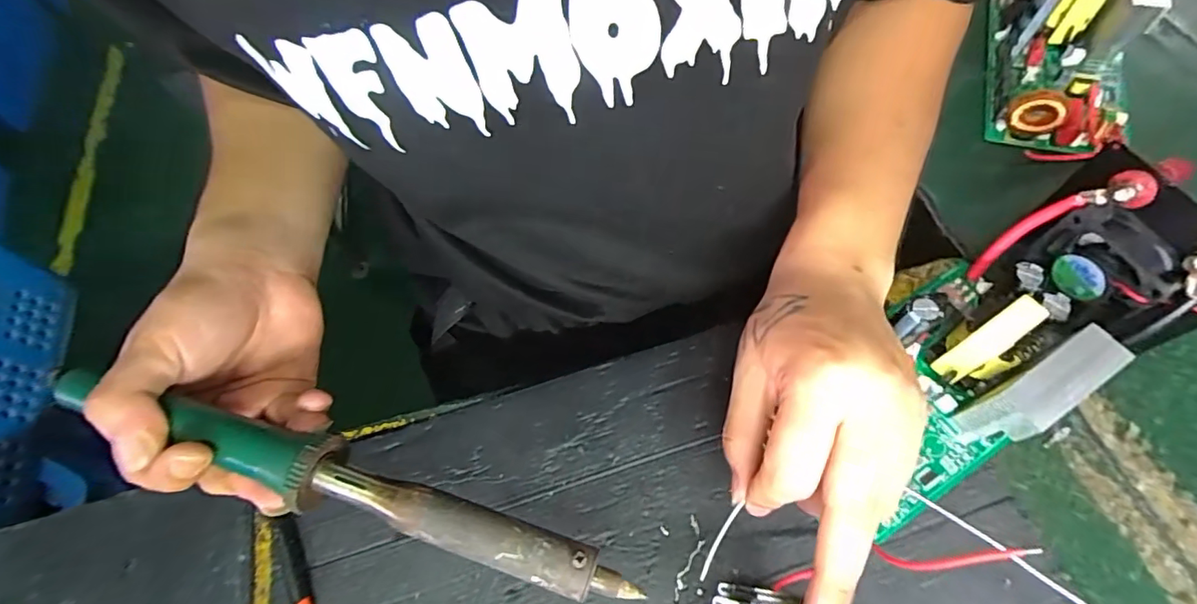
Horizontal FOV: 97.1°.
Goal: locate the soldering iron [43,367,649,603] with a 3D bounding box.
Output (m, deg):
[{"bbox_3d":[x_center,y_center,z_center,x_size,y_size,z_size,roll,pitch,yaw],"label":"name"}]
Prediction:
[{"bbox_3d":[-0.113,0.071,0.219,0.261,0.019,0.023,17,58,8],"label":"soldering iron"}]

